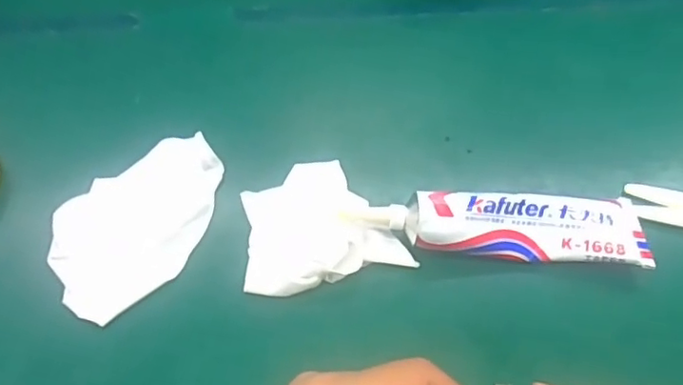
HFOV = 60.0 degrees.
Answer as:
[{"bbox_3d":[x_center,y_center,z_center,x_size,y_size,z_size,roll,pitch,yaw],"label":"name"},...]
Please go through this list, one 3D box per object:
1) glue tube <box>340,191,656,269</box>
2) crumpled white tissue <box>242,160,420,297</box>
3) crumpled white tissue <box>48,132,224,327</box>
[{"bbox_3d":[0.089,0.018,0.341,0.167,0.032,0.041,3,55,2],"label":"glue tube"},{"bbox_3d":[-0.016,0.015,0.347,0.089,0.022,0.080,-15,56,-10],"label":"crumpled white tissue"},{"bbox_3d":[-0.118,0.015,0.350,0.072,0.014,0.120,30,60,20],"label":"crumpled white tissue"}]

